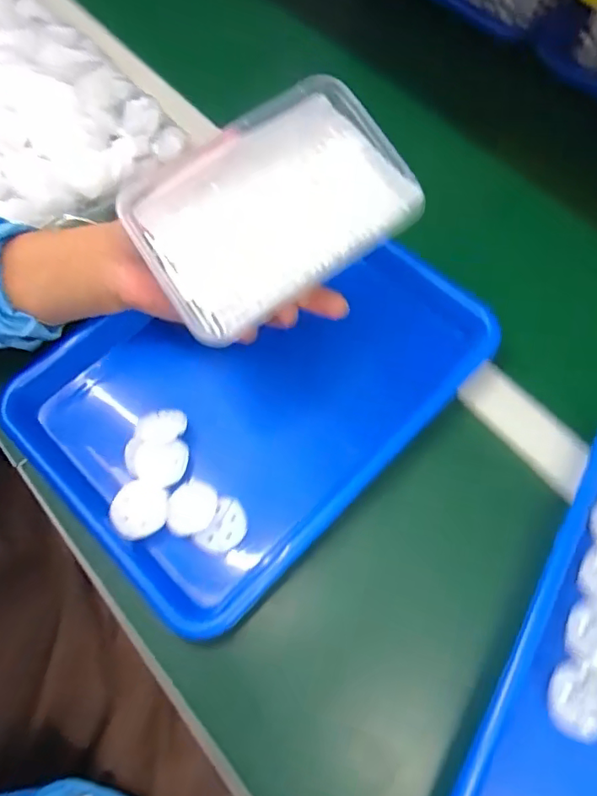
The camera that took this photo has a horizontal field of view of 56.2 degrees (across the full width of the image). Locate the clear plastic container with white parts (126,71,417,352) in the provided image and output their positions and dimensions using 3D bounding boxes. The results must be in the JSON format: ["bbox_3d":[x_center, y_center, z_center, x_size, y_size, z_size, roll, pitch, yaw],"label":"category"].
[{"bbox_3d":[-0.012,-0.118,0.362,0.171,0.045,0.108,-34,85,-9],"label":"clear plastic container with white parts"}]

